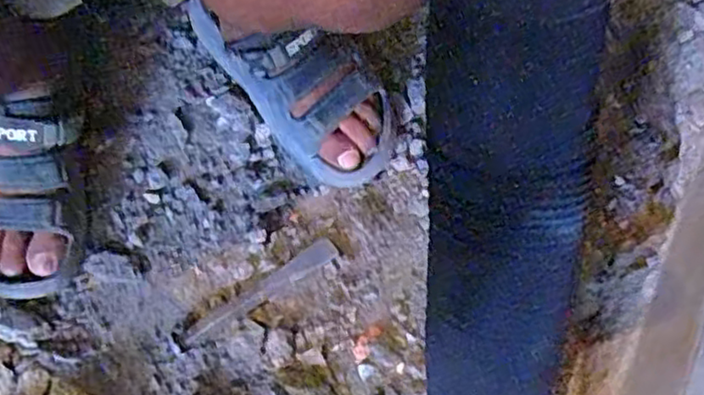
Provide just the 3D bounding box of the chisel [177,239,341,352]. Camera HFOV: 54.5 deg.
[{"bbox_3d":[-0.085,0.087,0.617,0.161,0.017,0.023,-32,75,-13],"label":"chisel"}]

